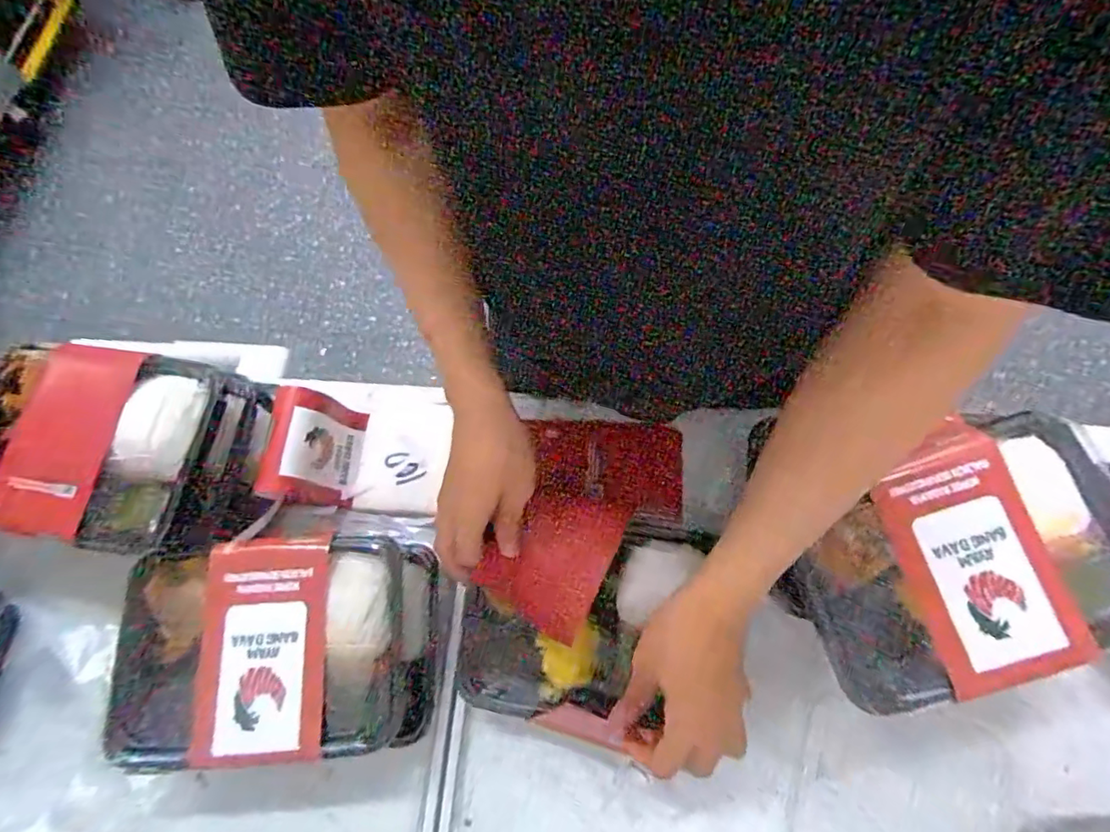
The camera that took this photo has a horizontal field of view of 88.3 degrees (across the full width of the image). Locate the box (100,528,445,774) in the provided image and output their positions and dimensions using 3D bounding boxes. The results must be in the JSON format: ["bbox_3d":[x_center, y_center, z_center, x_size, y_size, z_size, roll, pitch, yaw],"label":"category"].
[{"bbox_3d":[-0.226,0.188,0.469,0.245,0.051,0.163,-4,70,1],"label":"box"}]

